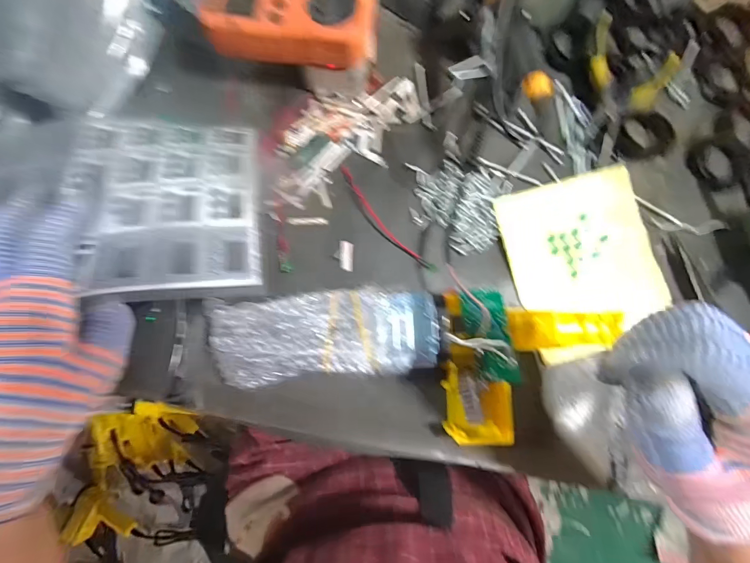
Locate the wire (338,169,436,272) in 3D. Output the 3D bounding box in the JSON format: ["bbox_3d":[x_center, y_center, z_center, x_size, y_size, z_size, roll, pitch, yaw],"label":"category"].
[{"bbox_3d":[0.007,-0.053,0.327,0.018,0.006,0.126,-40,87,-9],"label":"wire"}]

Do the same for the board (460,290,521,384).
[{"bbox_3d":[0.091,0.044,0.288,0.033,0.009,0.077,-13,92,13],"label":"board"}]

